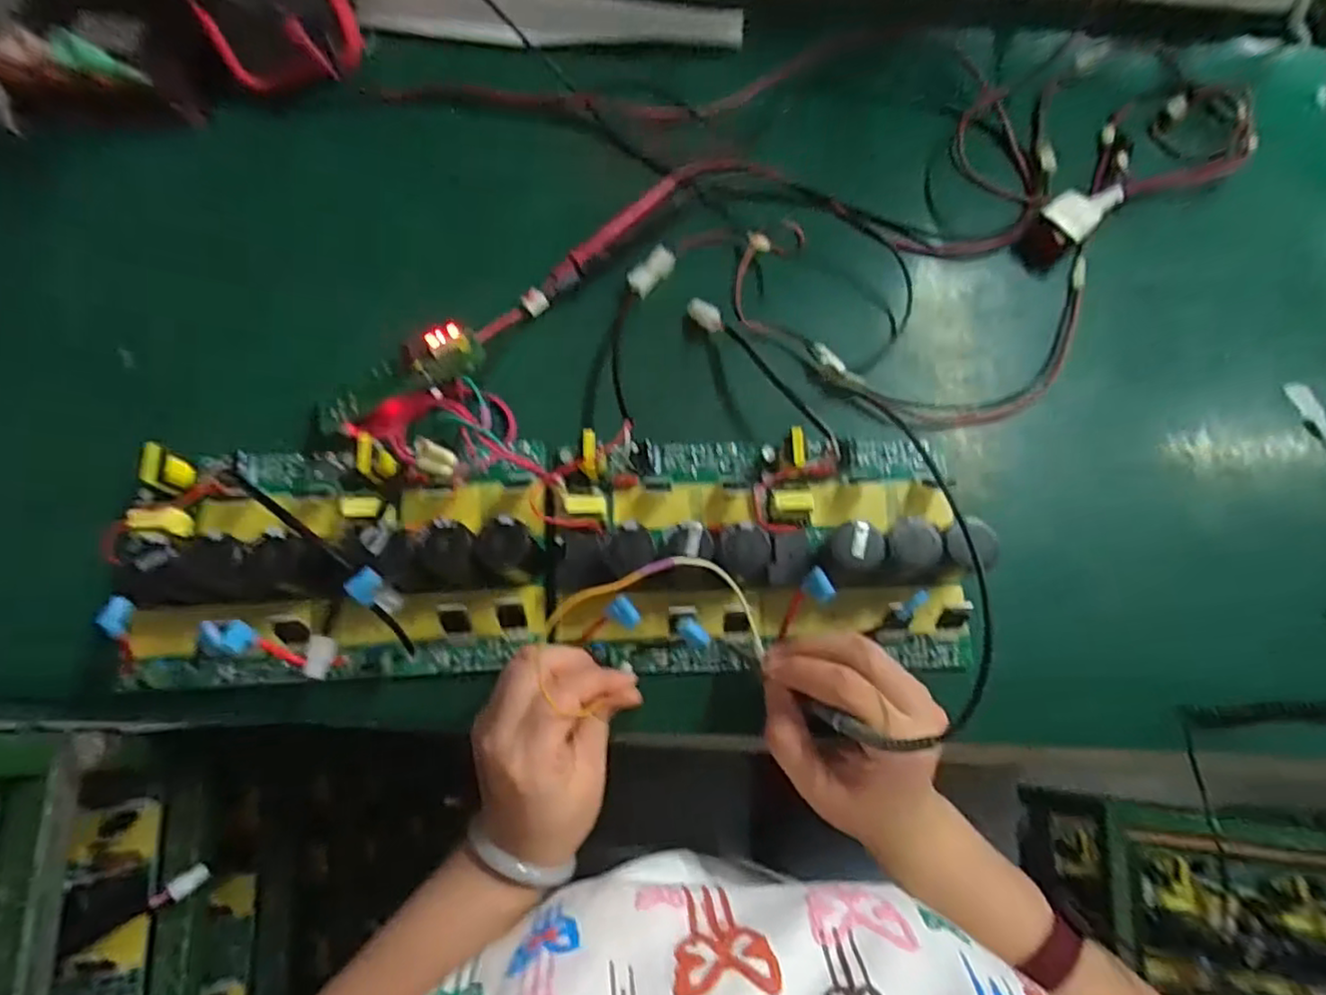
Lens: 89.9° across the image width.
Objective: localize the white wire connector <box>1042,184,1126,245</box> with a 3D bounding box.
[{"bbox_3d":[0.290,-0.201,0.461,0.065,0.020,0.032,-42,77,-12],"label":"white wire connector"}]

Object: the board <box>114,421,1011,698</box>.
[{"bbox_3d":[-0.061,0.025,0.381,0.479,0.058,0.148,-1,72,-1],"label":"board"}]

